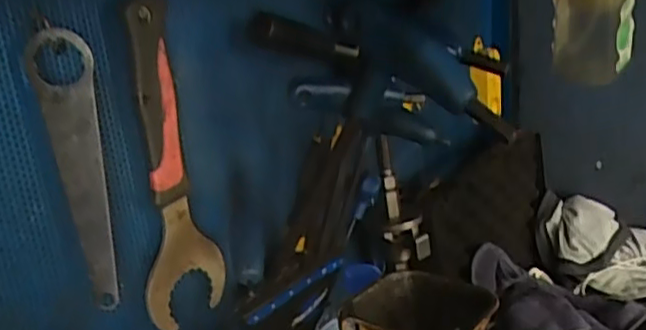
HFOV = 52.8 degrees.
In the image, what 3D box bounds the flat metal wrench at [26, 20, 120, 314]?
[{"bbox_3d":[-0.160,0.006,0.418,0.041,0.181,0.005,0,17,1],"label":"flat metal wrench"}]

